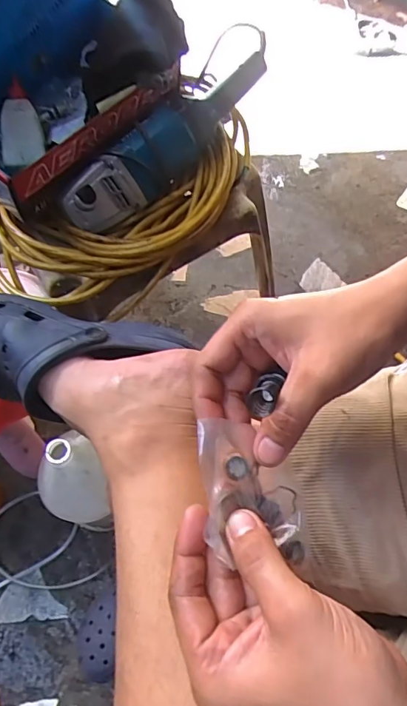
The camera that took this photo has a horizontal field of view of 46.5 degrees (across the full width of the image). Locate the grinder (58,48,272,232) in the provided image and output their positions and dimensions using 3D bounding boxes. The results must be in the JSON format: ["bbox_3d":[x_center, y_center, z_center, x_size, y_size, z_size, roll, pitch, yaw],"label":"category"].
[{"bbox_3d":[-0.050,-0.330,0.709,0.100,0.088,0.388,34,70,21],"label":"grinder"}]

